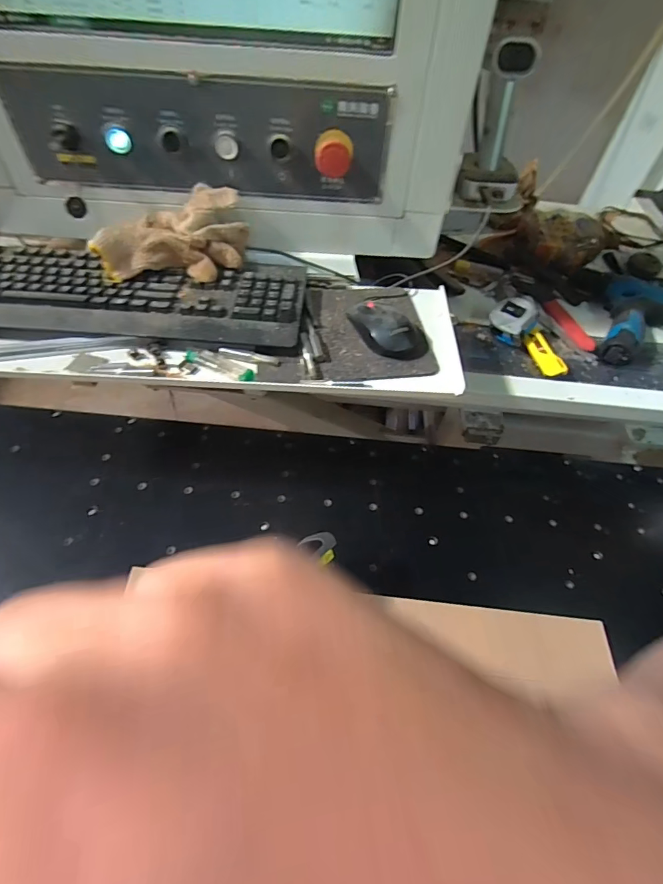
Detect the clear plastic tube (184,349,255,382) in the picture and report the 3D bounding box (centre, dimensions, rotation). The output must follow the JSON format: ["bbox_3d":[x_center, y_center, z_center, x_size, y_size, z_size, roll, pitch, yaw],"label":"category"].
[{"bbox_3d":[-0.131,-0.091,0.513,0.085,0.009,0.020,23,55,11],"label":"clear plastic tube"}]

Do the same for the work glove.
[{"bbox_3d":[-0.204,-0.268,0.563,0.182,0.076,0.098,-1,53,-6],"label":"work glove"}]

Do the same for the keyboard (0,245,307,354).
[{"bbox_3d":[-0.254,-0.188,0.562,0.435,0.032,0.161,3,53,-3],"label":"keyboard"}]

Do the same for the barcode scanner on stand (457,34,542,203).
[{"bbox_3d":[0.223,-0.422,0.580,0.078,0.175,0.060,4,31,-2],"label":"barcode scanner on stand"}]

